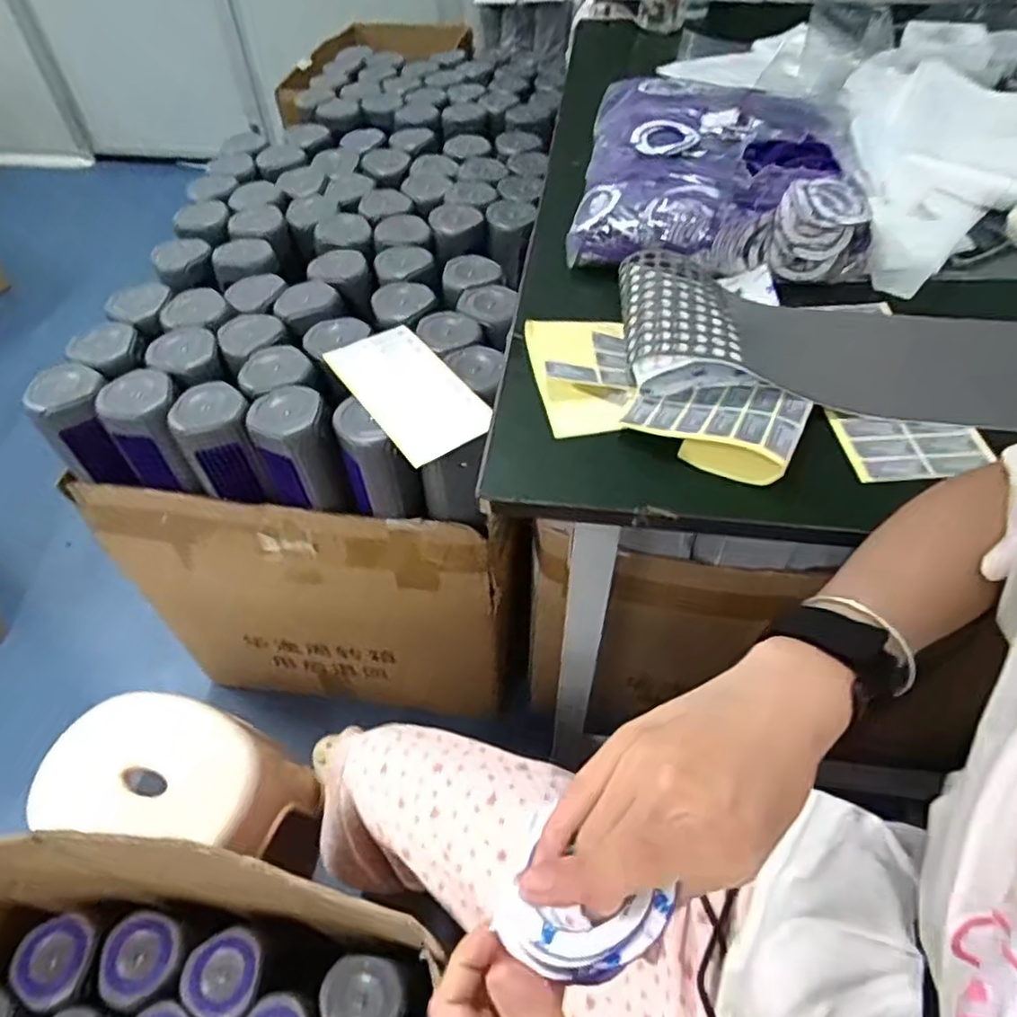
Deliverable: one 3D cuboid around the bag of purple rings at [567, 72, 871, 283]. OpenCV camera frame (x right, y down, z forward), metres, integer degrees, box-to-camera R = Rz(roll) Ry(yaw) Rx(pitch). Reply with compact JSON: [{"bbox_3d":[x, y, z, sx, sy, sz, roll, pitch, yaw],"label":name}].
[{"bbox_3d":[0.215,-0.363,0.705,0.264,0.065,0.316,7,51,6],"label":"bag of purple rings"}]

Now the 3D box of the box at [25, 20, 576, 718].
[{"bbox_3d":[-0.226,-0.298,1.227,0.492,0.561,1.095,5,50,4],"label":"box"}]

